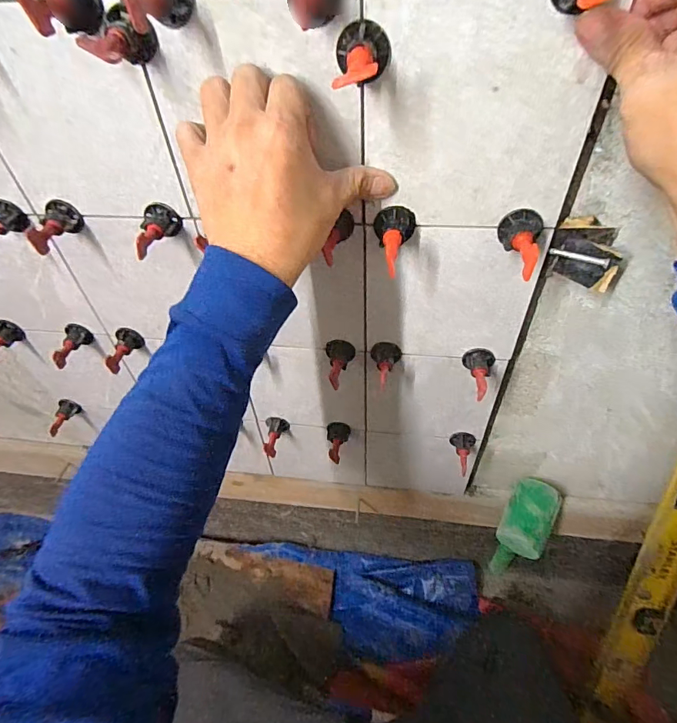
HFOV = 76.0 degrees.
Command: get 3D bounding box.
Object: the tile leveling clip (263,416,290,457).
[{"bbox_3d":[-0.087,0.103,0.579,0.029,0.028,0.050,10,69,12],"label":"tile leveling clip"}]

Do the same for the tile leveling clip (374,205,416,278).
[{"bbox_3d":[0.042,-0.093,0.334,0.032,0.027,0.056,5,48,8],"label":"tile leveling clip"}]

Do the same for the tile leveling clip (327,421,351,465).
[{"bbox_3d":[-0.001,0.106,0.565,0.030,0.028,0.046,3,47,6],"label":"tile leveling clip"}]

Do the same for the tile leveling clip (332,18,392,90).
[{"bbox_3d":[0.014,-0.174,0.252,0.033,0.029,0.057,1,47,4],"label":"tile leveling clip"}]

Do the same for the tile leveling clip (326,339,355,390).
[{"bbox_3d":[0.003,0.005,0.453,0.030,0.028,0.055,-2,47,1],"label":"tile leveling clip"}]

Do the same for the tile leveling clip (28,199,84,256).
[{"bbox_3d":[-0.245,-0.116,0.374,0.029,0.025,0.045,-2,47,1],"label":"tile leveling clip"}]

